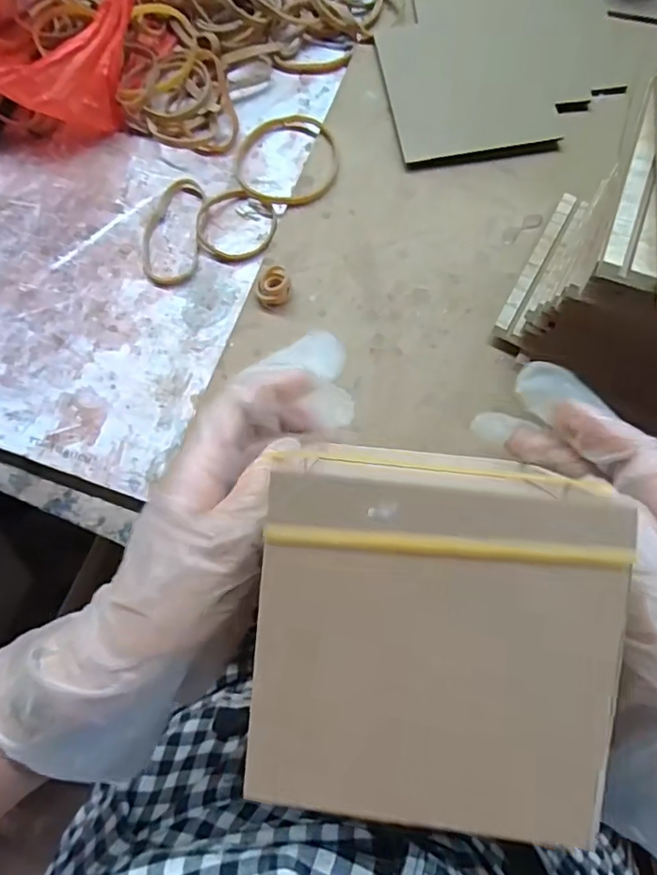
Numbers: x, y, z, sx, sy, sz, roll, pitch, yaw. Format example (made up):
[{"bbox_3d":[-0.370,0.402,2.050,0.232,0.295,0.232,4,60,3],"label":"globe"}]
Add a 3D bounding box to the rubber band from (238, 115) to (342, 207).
[{"bbox_3d":[-0.027,-0.183,0.353,0.066,0.005,0.071,0,76,0],"label":"rubber band"}]

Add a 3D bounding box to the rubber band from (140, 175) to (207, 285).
[{"bbox_3d":[-0.099,-0.132,0.343,0.036,0.005,0.073,4,76,1],"label":"rubber band"}]

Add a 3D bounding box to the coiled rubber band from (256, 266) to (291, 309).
[{"bbox_3d":[-0.033,-0.090,0.324,0.021,0.013,0.019,-16,76,-4],"label":"coiled rubber band"}]

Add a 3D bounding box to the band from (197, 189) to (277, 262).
[{"bbox_3d":[-0.060,-0.135,0.343,0.051,0.005,0.047,0,76,0],"label":"band"}]

